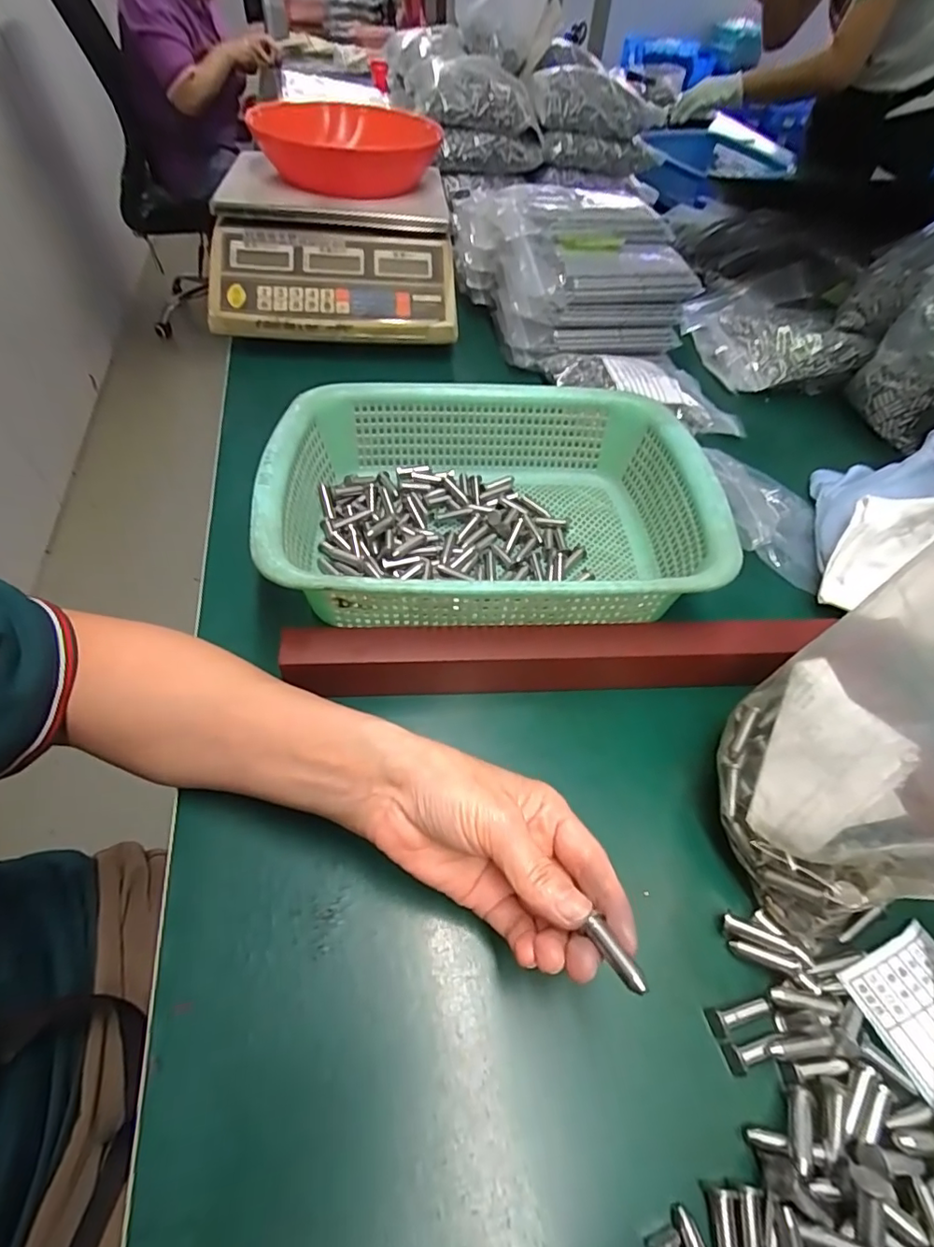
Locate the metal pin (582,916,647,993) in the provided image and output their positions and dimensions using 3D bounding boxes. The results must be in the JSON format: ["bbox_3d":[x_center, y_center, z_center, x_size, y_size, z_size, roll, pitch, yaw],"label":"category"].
[{"bbox_3d":[0.054,0.120,0.195,0.007,0.007,0.028,-25,30,-20],"label":"metal pin"}]

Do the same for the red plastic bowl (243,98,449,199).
[{"bbox_3d":[-0.136,-0.564,0.630,0.192,0.062,0.256,4,52,0],"label":"red plastic bowl"}]

